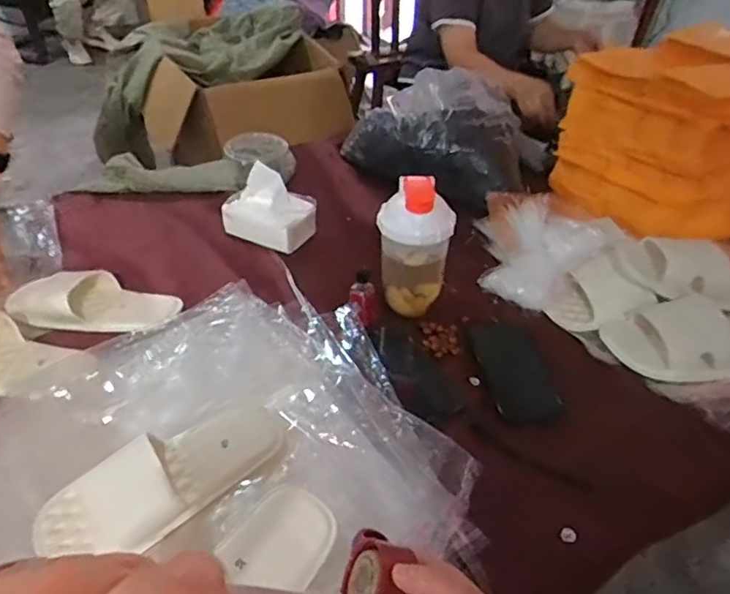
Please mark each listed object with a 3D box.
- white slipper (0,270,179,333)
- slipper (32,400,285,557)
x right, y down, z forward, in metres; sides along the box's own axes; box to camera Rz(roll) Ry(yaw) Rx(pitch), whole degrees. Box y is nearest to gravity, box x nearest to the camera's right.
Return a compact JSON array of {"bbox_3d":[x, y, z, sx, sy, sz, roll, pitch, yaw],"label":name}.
[{"bbox_3d":[-0.377,0.000,0.799,0.233,0.054,0.109,3,39,1],"label":"white slipper"},{"bbox_3d":[-0.188,0.162,0.544,0.239,0.045,0.107,-25,46,-29],"label":"slipper"}]

